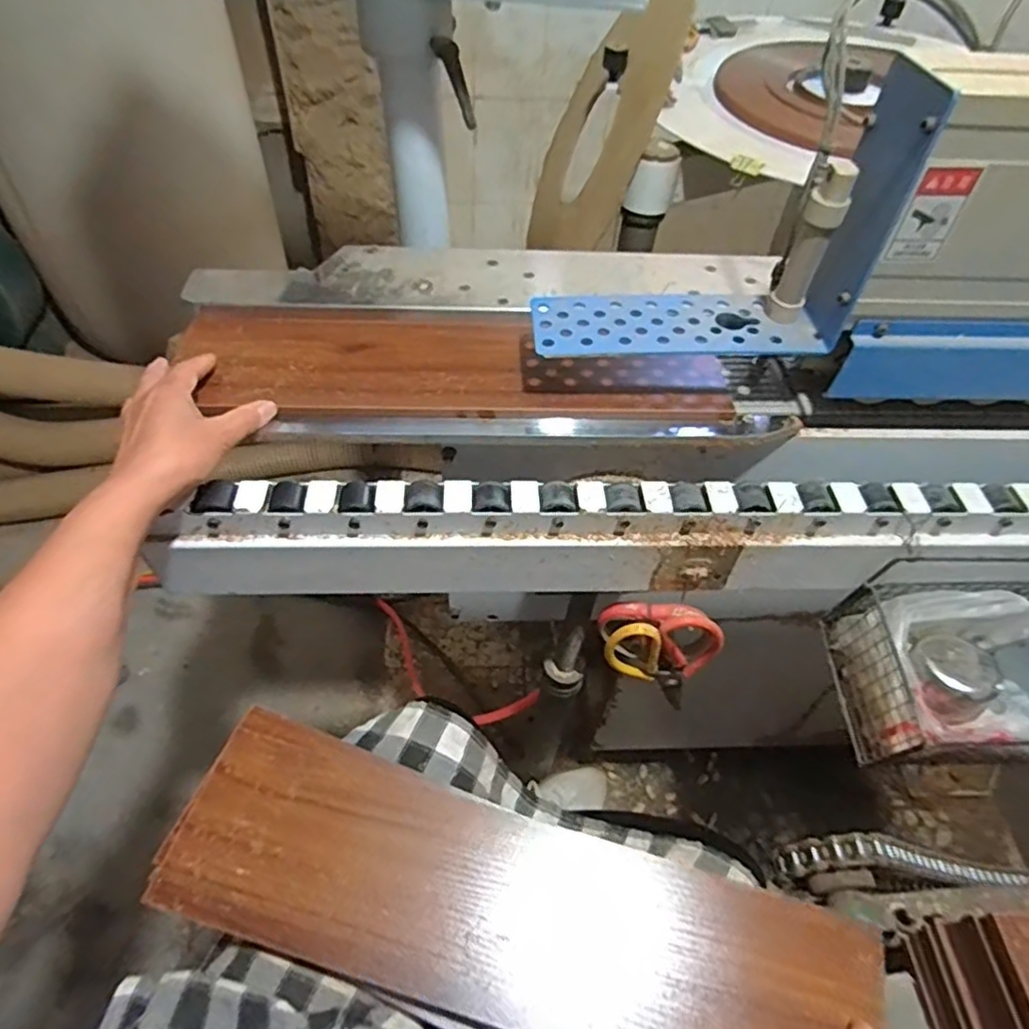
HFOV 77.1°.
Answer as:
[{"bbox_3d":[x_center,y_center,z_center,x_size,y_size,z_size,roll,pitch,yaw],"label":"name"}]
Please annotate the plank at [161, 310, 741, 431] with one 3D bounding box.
[{"bbox_3d":[-0.049,-0.121,0.551,0.463,0.019,0.113,5,51,-1],"label":"plank"}]

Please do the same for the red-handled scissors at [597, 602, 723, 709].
[{"bbox_3d":[0.148,0.140,0.614,0.099,0.182,0.025,-8,48,19],"label":"red-handled scissors"}]

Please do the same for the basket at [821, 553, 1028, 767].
[{"bbox_3d":[0.423,0.128,0.532,0.260,0.103,0.124,0,51,-3],"label":"basket"}]

